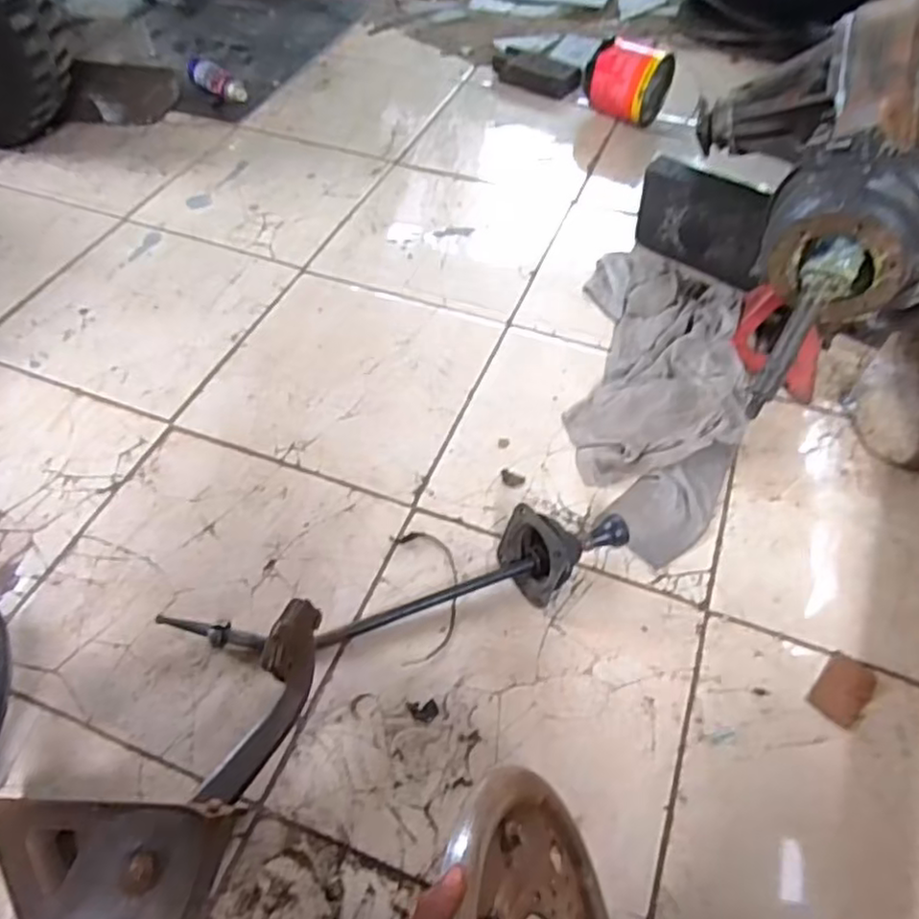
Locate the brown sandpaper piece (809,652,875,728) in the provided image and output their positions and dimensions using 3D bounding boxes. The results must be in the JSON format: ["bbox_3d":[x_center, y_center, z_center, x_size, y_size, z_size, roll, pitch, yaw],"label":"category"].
[{"bbox_3d":[0.455,0.272,0.797,0.055,0.004,0.087,31,57,28],"label":"brown sandpaper piece"}]

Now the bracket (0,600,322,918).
[{"bbox_3d":[-0.306,0.299,0.695,0.226,0.110,0.365,18,56,13],"label":"bracket"}]

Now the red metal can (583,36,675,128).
[{"bbox_3d":[0.362,-0.823,1.451,0.166,0.130,0.131,22,57,16],"label":"red metal can"}]

